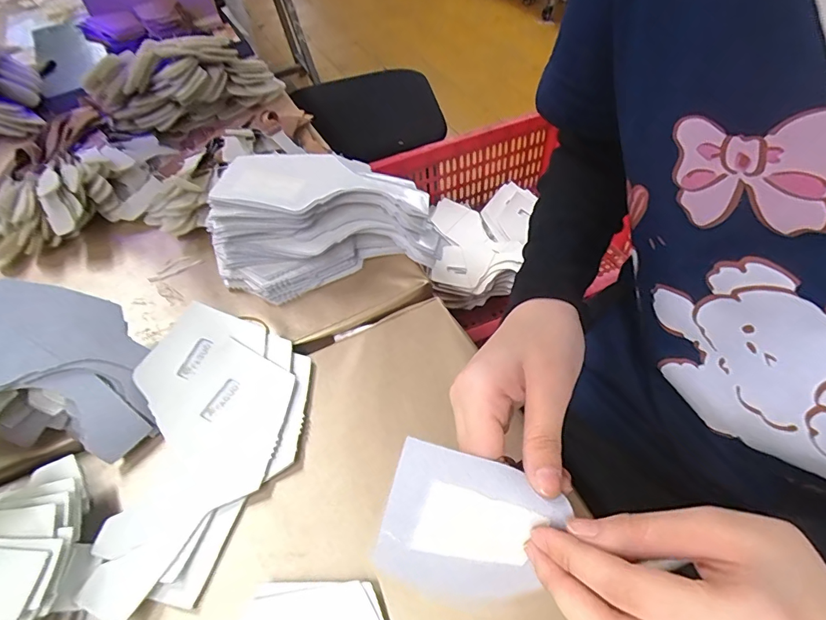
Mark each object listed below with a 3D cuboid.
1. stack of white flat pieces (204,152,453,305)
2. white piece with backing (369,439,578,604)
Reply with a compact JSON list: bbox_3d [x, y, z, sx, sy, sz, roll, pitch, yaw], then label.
[{"bbox_3d":[-0.082,-0.087,0.431,0.203,0.084,0.114,-12,52,-8],"label":"stack of white flat pieces"},{"bbox_3d":[0.025,0.103,0.218,0.079,0.007,0.067,13,86,4],"label":"white piece with backing"}]

